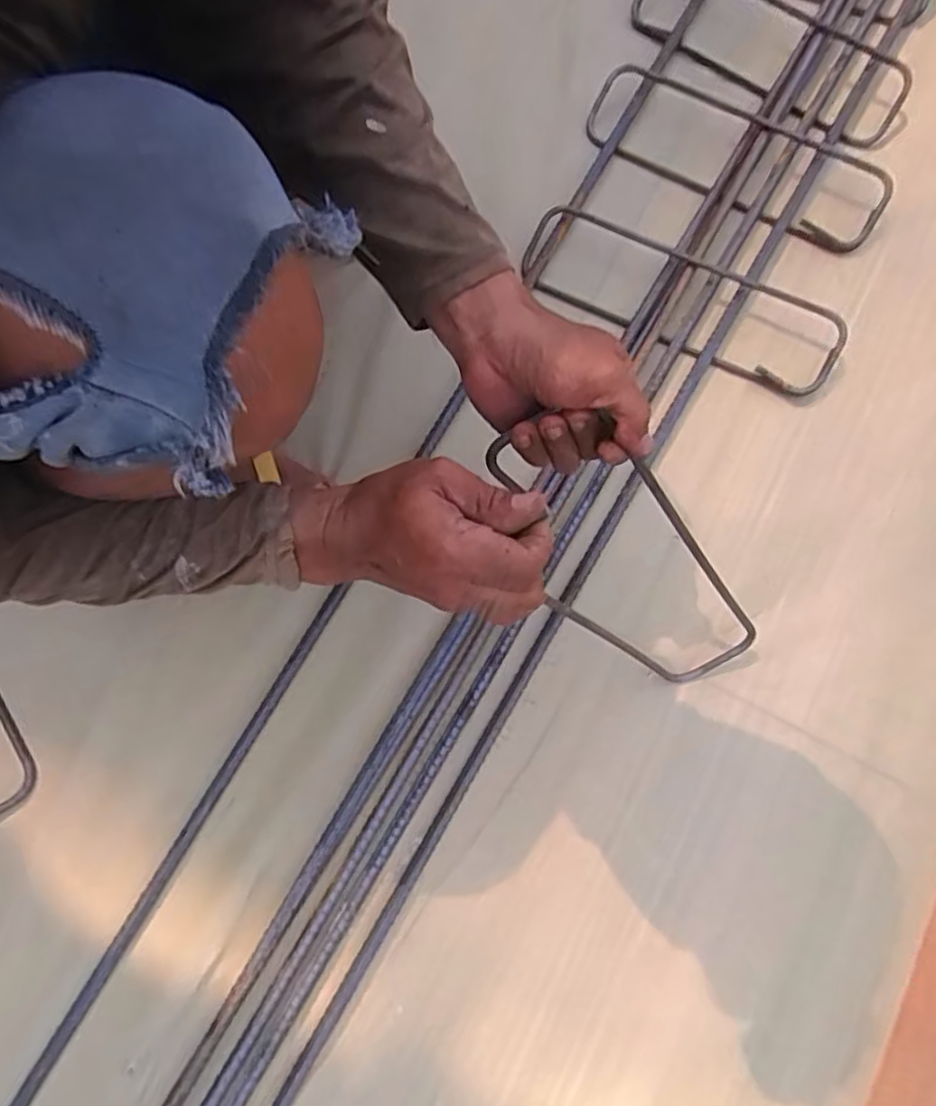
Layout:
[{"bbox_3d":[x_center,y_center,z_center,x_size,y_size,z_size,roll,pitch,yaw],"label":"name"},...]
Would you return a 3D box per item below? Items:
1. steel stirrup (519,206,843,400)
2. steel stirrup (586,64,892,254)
[{"bbox_3d":[0.200,-0.240,0.640,0.307,0.024,0.102,28,78,7],"label":"steel stirrup"},{"bbox_3d":[0.271,-0.405,0.679,0.304,0.019,0.127,28,78,7],"label":"steel stirrup"}]

